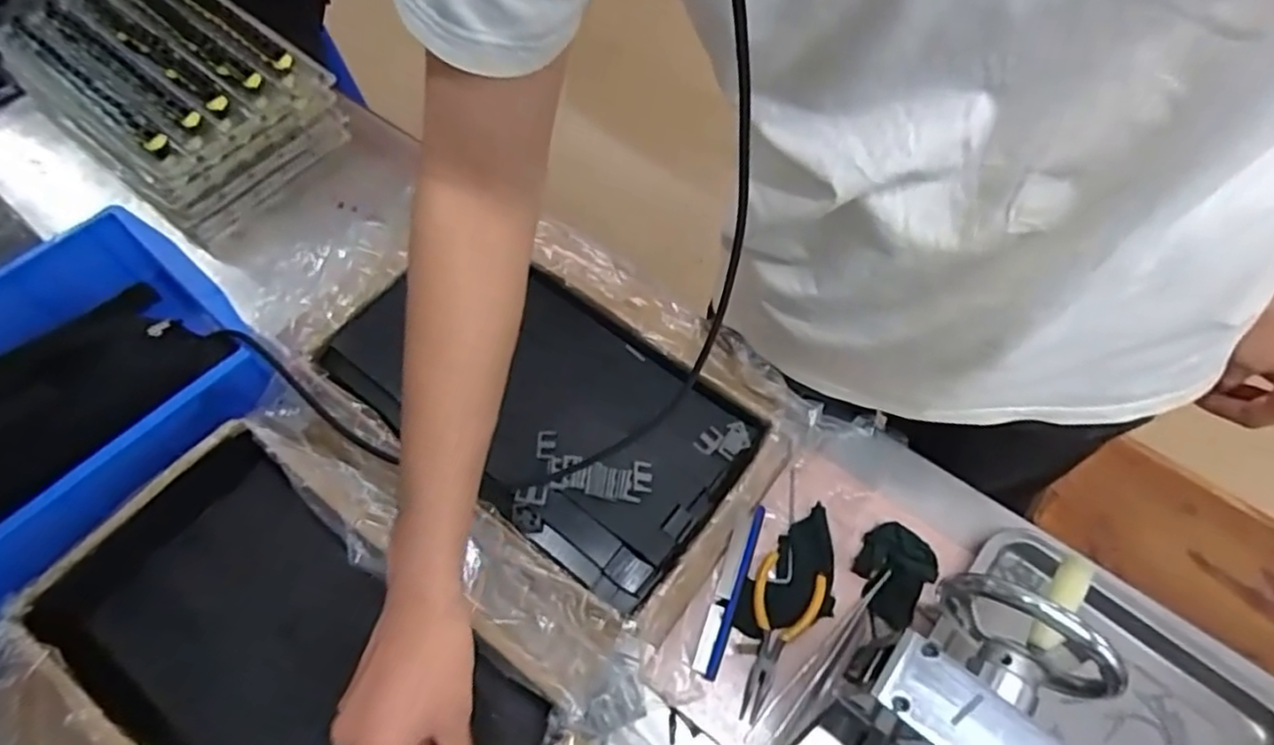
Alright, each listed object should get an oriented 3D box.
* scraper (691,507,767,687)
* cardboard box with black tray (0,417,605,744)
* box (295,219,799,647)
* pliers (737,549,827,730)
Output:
[{"bbox_3d":[0.075,0.175,0.558,0.021,0.012,0.139,19,63,8],"label":"scraper"},{"bbox_3d":[-0.222,0.225,0.515,0.417,0.095,0.264,32,66,14],"label":"cardboard box with black tray"},{"bbox_3d":[-0.074,0.005,0.620,0.404,0.062,0.278,33,66,15],"label":"box"},{"bbox_3d":[0.104,0.207,0.541,0.053,0.013,0.124,28,65,12],"label":"pliers"}]

